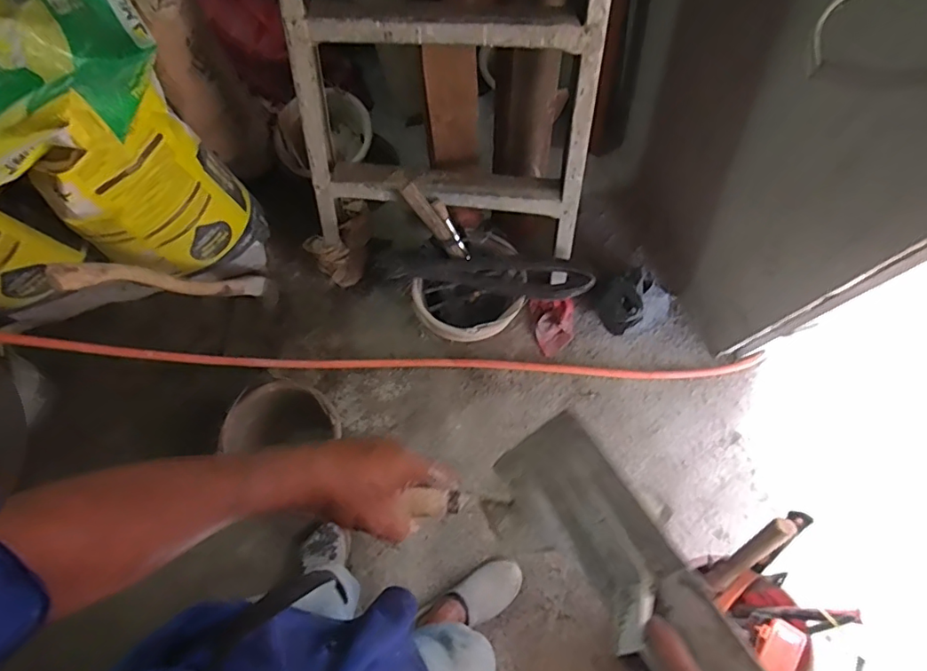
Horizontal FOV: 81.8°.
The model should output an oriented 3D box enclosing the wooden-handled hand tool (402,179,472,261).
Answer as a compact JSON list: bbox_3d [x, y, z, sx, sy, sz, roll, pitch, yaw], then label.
[{"bbox_3d":[-0.051,-0.239,1.121,0.057,0.025,0.199,-52,123,-13],"label":"wooden-handled hand tool"}]

